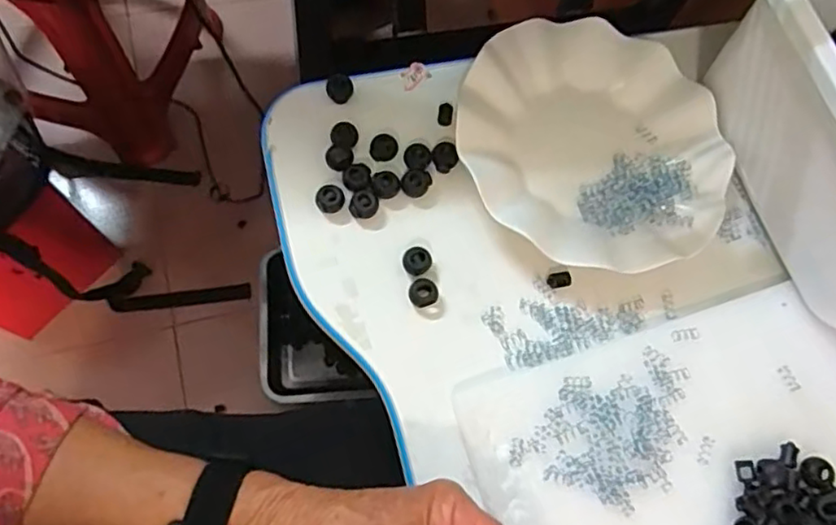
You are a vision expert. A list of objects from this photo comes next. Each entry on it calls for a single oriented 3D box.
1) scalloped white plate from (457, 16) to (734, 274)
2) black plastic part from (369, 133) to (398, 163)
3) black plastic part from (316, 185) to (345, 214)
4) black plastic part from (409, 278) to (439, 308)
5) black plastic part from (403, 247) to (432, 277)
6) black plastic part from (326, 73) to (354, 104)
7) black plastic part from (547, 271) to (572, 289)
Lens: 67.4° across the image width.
[{"bbox_3d":[0.118,-0.083,0.420,0.176,0.033,0.170,2,72,-6],"label":"scalloped white plate"},{"bbox_3d":[-0.022,-0.075,0.411,0.018,0.007,0.017,2,72,-6],"label":"black plastic part"},{"bbox_3d":[-0.055,-0.040,0.392,0.017,0.006,0.016,2,72,-6],"label":"black plastic part"},{"bbox_3d":[0.003,0.019,0.385,0.017,0.009,0.017,2,72,-6],"label":"black plastic part"},{"bbox_3d":[0.000,0.000,0.389,0.017,0.013,0.016,2,72,-6],"label":"black plastic part"},{"bbox_3d":[-0.052,-0.117,0.419,0.017,0.011,0.015,-19,75,-13],"label":"black plastic part"},{"bbox_3d":[0.090,0.011,0.398,0.016,0.004,0.010,-7,73,-9],"label":"black plastic part"}]

